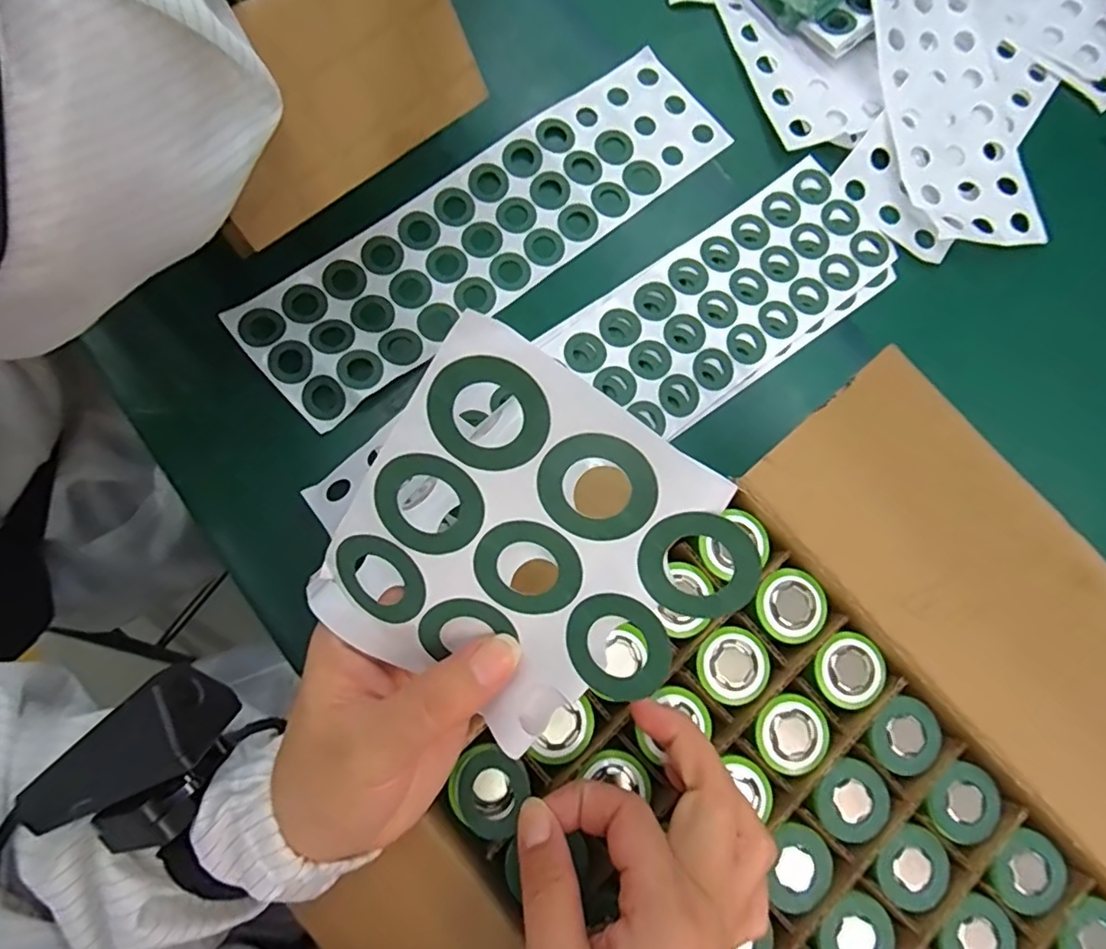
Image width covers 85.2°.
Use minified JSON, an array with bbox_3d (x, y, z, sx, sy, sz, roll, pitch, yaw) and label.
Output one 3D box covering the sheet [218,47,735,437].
[{"bbox_3d":[-0.046,-0.192,0.473,0.405,0.005,0.111,-37,89,-9],"label":"sheet"}]

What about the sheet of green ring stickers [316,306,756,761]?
[{"bbox_3d":[-0.012,0.030,0.175,0.097,0.013,0.118,36,116,-5],"label":"sheet of green ring stickers"}]

